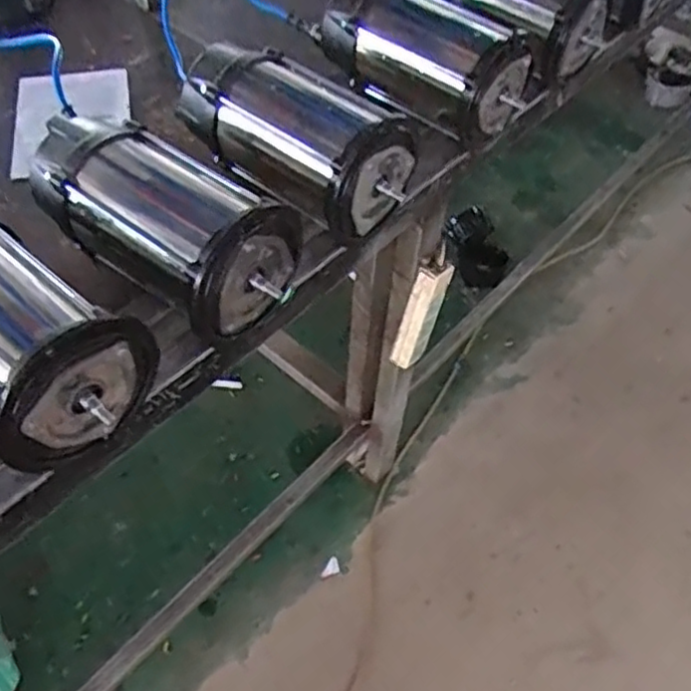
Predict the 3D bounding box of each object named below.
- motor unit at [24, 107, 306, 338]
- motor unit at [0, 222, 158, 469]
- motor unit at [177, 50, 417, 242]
[{"bbox_3d":[-0.176,-0.124,0.664,0.269,0.121,0.126,37,59,22],"label":"motor unit"},{"bbox_3d":[-0.288,-0.025,0.583,0.274,0.124,0.138,38,59,23],"label":"motor unit"},{"bbox_3d":[-0.051,-0.230,0.747,0.127,0.121,0.238,-36,62,-27],"label":"motor unit"}]

